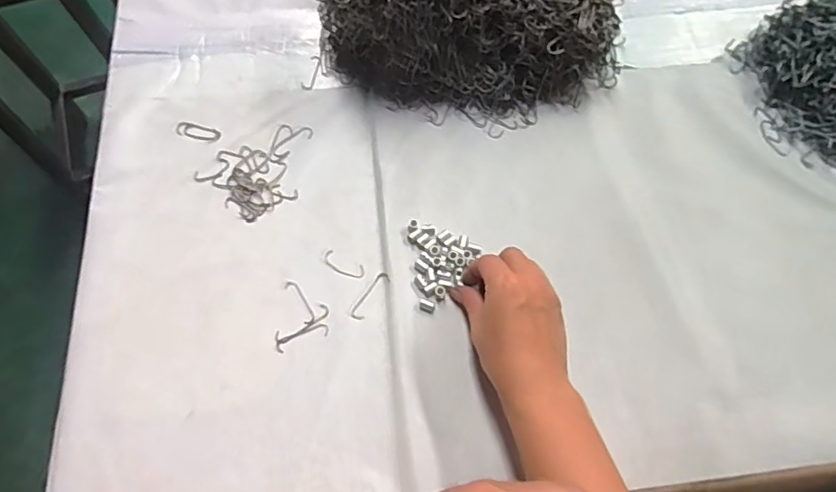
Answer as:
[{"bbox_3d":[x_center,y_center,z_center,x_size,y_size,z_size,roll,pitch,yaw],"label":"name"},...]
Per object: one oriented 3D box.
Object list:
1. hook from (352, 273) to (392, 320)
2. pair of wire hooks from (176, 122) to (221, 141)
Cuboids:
[{"bbox_3d":[-0.039,0.041,0.448,0.011,0.004,0.044,31,69,13],"label":"hook"},{"bbox_3d":[-0.205,-0.107,0.509,0.042,0.004,0.017,15,67,7],"label":"pair of wire hooks"}]

